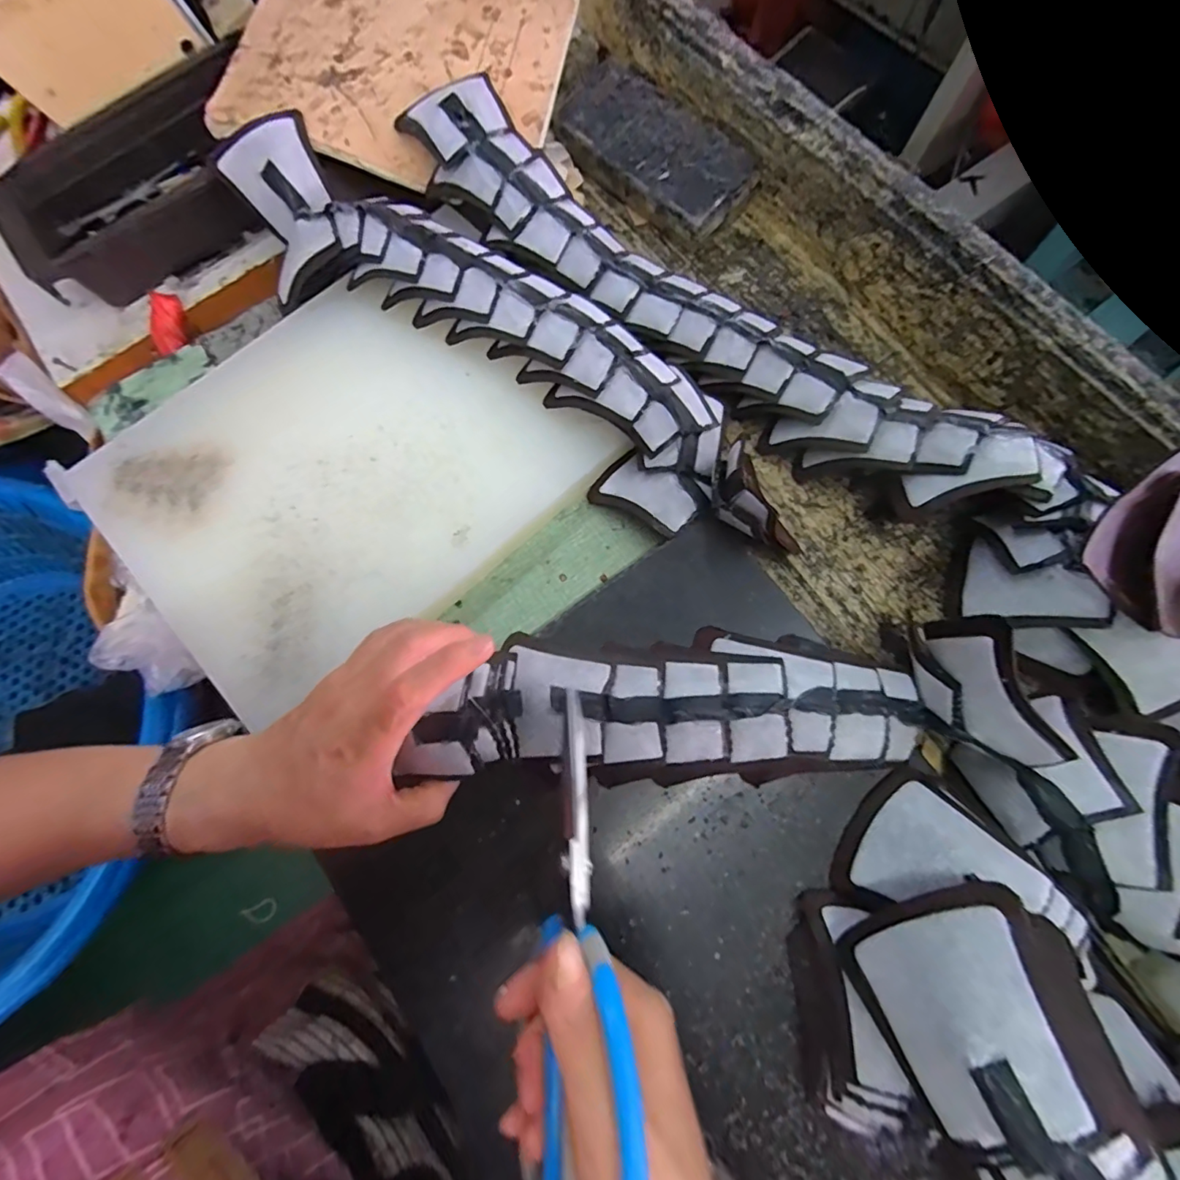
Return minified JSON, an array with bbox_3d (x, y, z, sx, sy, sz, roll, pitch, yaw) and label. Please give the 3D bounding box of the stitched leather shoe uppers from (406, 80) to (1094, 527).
[{"bbox_3d":[0.070,-0.197,0.365,0.517,0.069,0.077,40,80,12],"label":"stitched leather shoe uppers"}]

